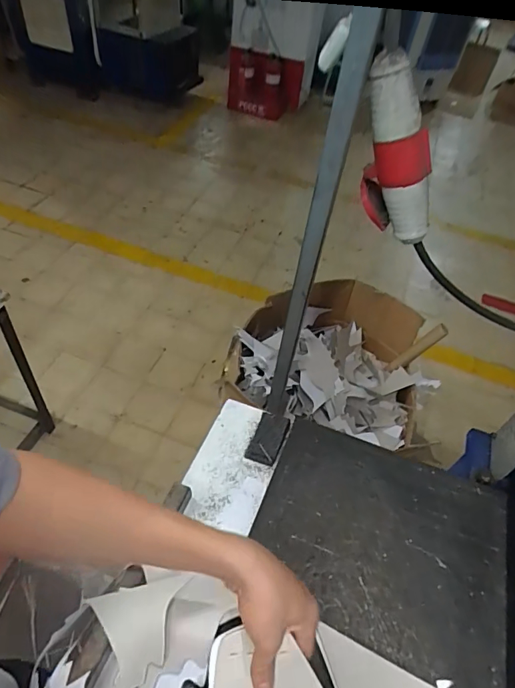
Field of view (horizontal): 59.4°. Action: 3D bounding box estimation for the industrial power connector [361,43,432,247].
[{"bbox_3d":[0.180,-0.250,0.597,0.091,0.231,0.083,18,44,42],"label":"industrial power connector"}]

